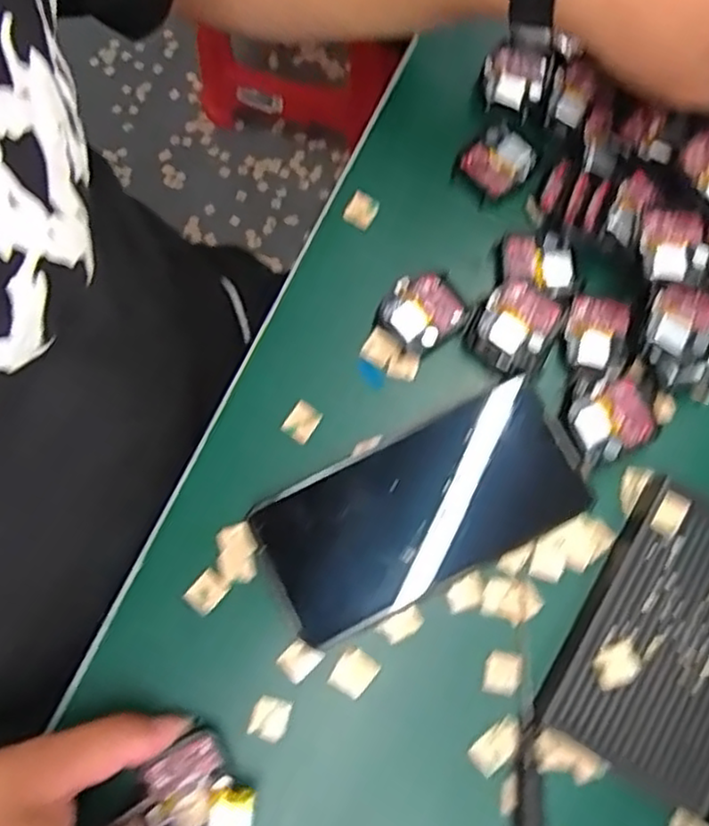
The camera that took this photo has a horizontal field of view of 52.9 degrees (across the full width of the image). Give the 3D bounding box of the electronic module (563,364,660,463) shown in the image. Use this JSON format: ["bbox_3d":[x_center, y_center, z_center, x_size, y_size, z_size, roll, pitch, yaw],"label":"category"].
[{"bbox_3d":[0.132,0.001,0.364,0.048,0.019,0.039,-21,78,-6],"label":"electronic module"}]

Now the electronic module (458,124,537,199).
[{"bbox_3d":[0.082,-0.143,0.405,0.038,0.008,0.033,-44,82,-10],"label":"electronic module"}]

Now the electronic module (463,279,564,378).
[{"bbox_3d":[0.084,-0.044,0.376,0.040,0.015,0.048,34,78,6],"label":"electronic module"}]

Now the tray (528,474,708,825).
[{"bbox_3d":[0.156,0.111,0.343,0.090,0.022,0.130,30,78,5],"label":"tray"}]

